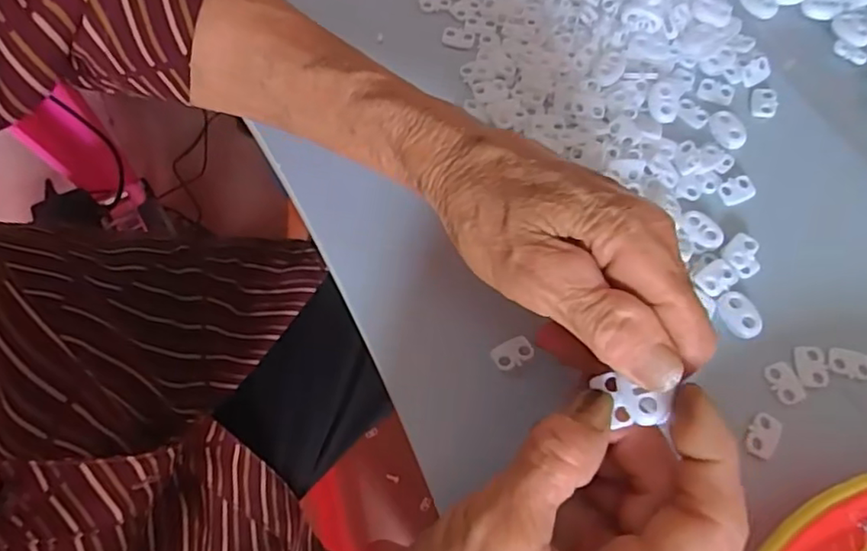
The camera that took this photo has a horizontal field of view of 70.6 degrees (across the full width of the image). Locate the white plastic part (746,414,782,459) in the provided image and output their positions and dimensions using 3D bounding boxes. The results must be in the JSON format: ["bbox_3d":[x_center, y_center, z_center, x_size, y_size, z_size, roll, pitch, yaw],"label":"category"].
[{"bbox_3d":[0.137,0.066,0.253,0.012,0.004,0.018,25,69,12],"label":"white plastic part"}]

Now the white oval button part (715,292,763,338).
[{"bbox_3d":[0.137,0.017,0.274,0.014,0.005,0.021,-23,68,-9],"label":"white oval button part"}]

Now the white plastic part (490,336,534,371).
[{"bbox_3d":[0.035,0.034,0.269,0.018,0.004,0.012,-27,68,-10],"label":"white plastic part"}]

